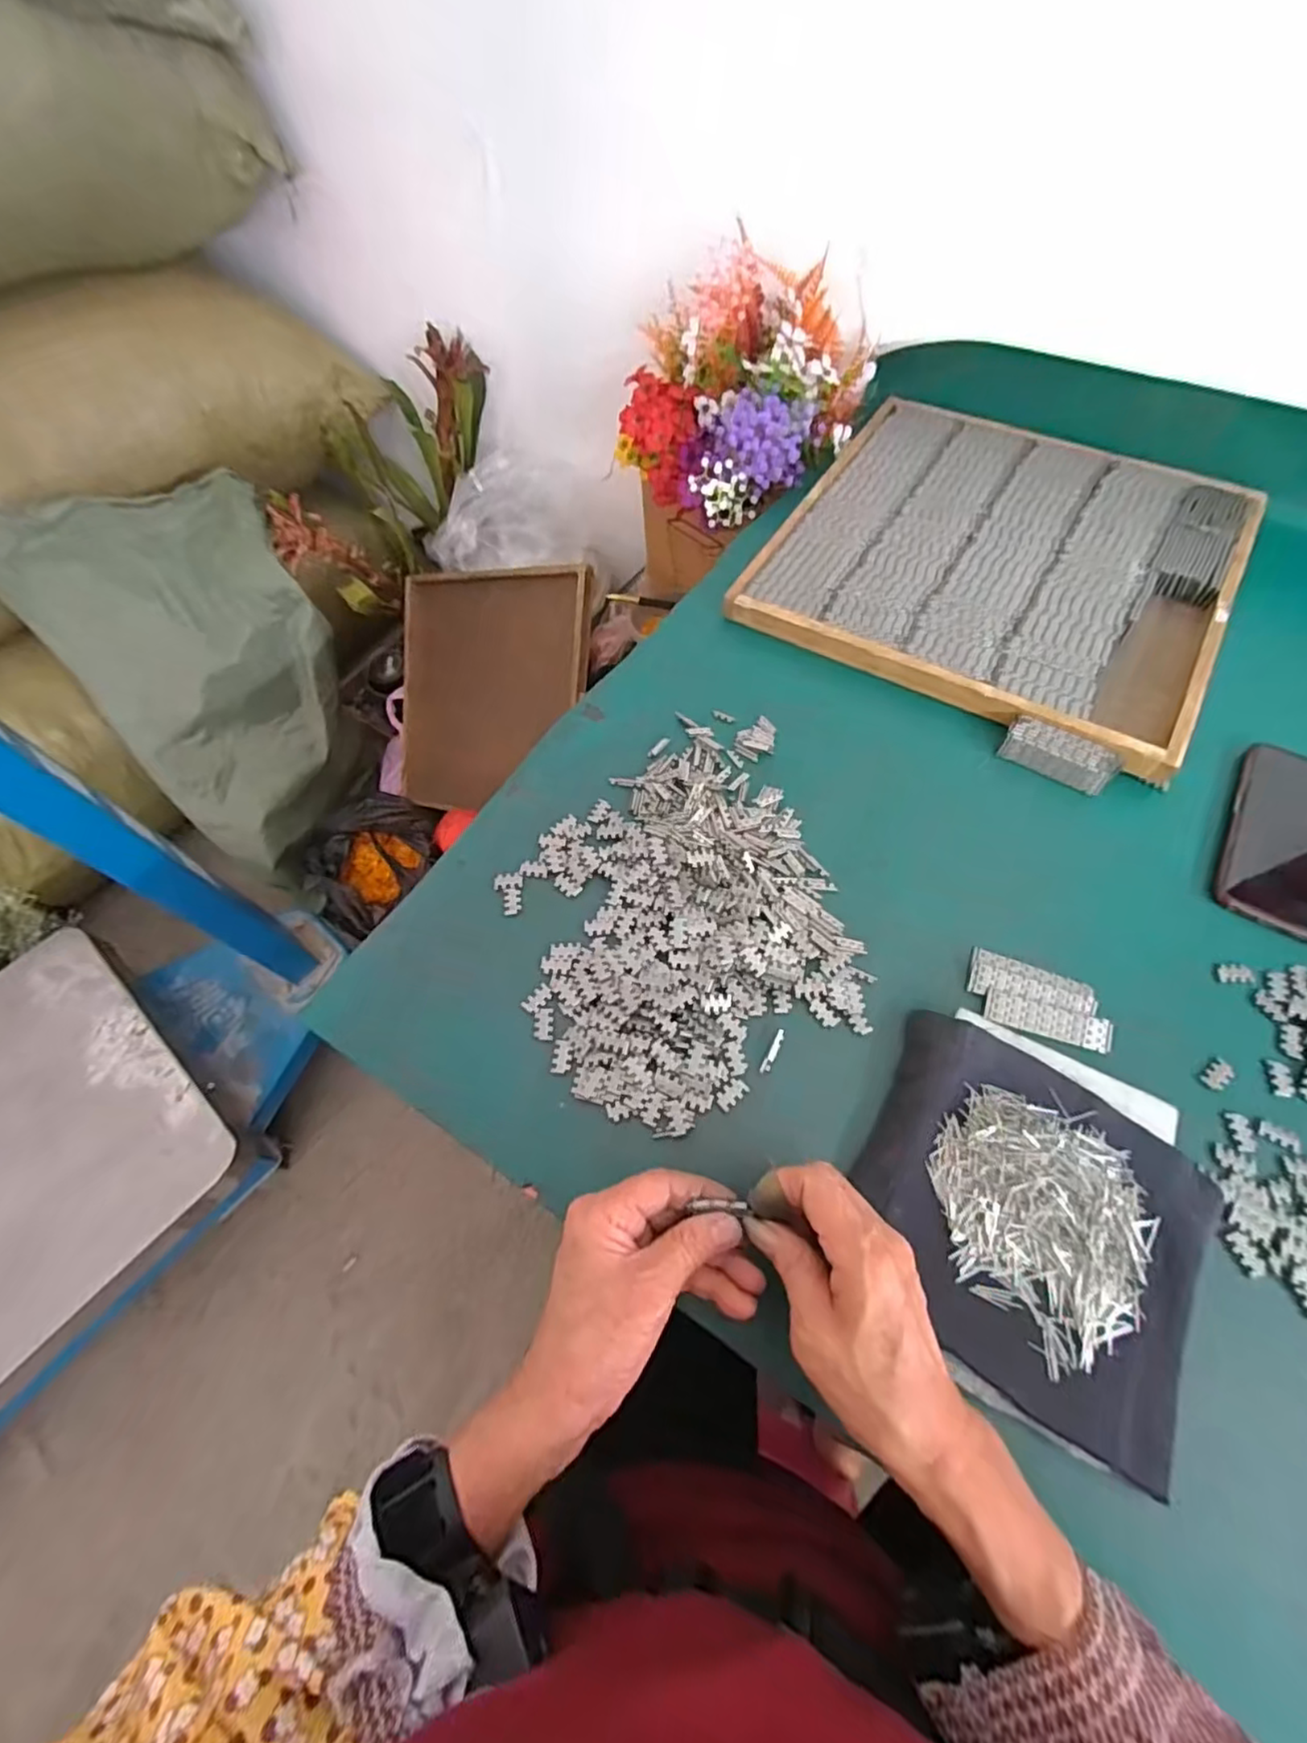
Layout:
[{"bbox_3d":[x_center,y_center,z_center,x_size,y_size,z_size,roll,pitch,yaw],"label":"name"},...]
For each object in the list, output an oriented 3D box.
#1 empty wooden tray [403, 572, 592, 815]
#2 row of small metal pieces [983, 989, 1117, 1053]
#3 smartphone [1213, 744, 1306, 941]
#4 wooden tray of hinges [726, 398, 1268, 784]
[{"bbox_3d":[-0.286,-0.297,1.073,0.401,0.021,0.384,12,101,30],"label":"empty wooden tray"},{"bbox_3d":[0.267,0.102,0.431,0.081,0.007,0.023,14,66,8],"label":"row of small metal pieces"},{"bbox_3d":[0.483,-0.027,0.481,0.078,0.012,0.157,26,68,13],"label":"smartphone"},{"bbox_3d":[0.341,-0.308,0.627,0.402,0.034,0.414,30,69,15],"label":"wooden tray of hinges"}]

